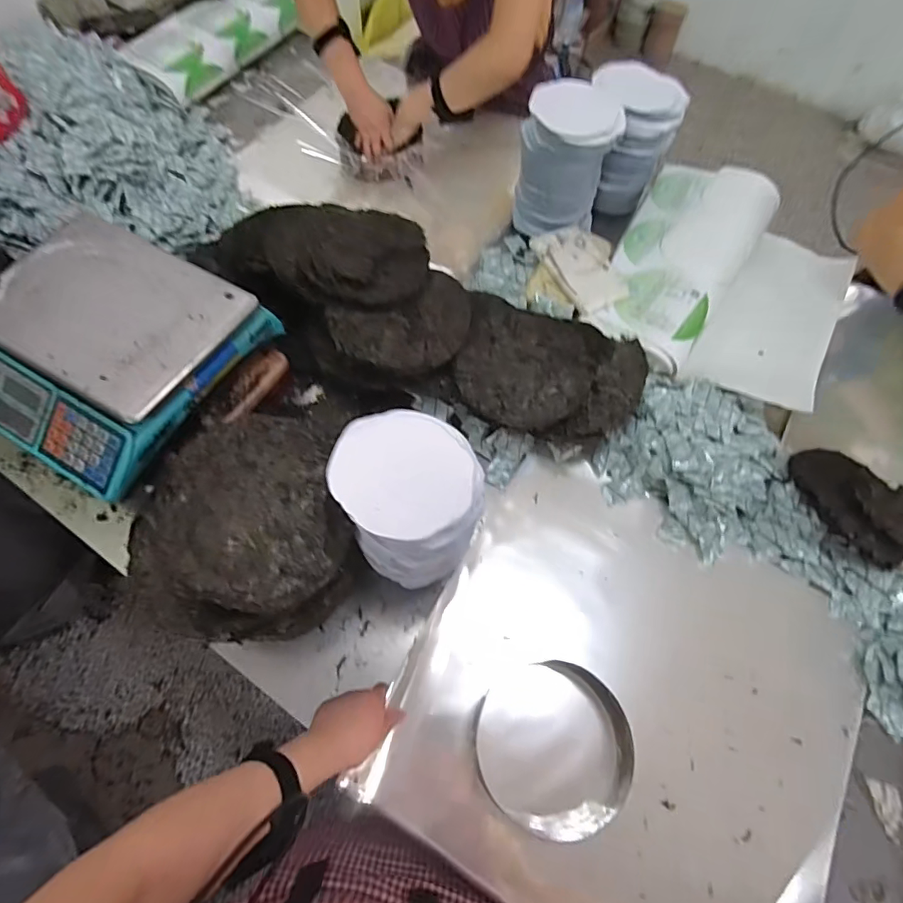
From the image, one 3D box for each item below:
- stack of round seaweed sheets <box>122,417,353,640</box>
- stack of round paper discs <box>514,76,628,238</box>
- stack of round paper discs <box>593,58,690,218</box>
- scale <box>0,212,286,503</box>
[{"bbox_3d":[-0.237,0.100,0.618,0.239,0.175,0.247,-17,66,-11],"label":"stack of round seaweed sheets"},{"bbox_3d":[0.198,-0.509,0.911,0.158,0.204,0.139,9,64,2],"label":"stack of round paper discs"},{"bbox_3d":[0.307,-0.566,0.944,0.153,0.203,0.164,-29,69,-16],"label":"stack of round paper discs"},{"bbox_3d":[-0.464,-0.143,0.676,0.304,0.090,0.307,28,66,11],"label":"scale"}]

